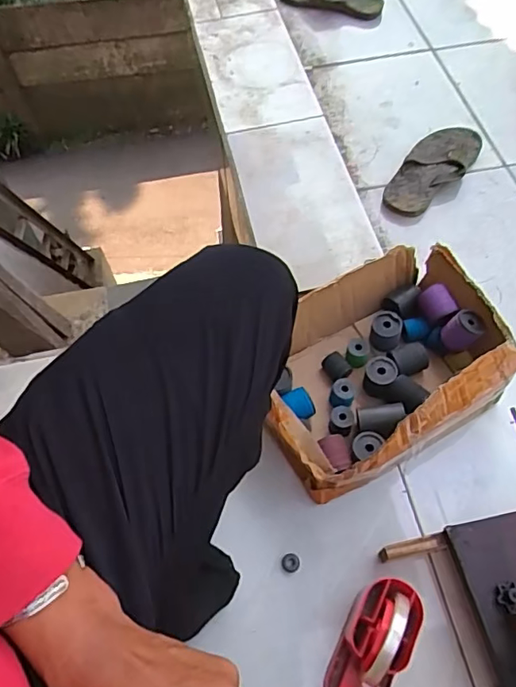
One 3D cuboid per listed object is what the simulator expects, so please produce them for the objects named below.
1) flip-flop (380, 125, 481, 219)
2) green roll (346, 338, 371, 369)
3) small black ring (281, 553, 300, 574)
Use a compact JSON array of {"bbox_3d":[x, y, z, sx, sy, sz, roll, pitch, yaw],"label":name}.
[{"bbox_3d":[0.338,-0.336,1.024,0.106,0.033,0.257,30,65,18],"label":"flip-flop"},{"bbox_3d":[0.150,0.018,0.808,0.032,0.041,0.035,-1,60,2],"label":"green roll"},{"bbox_3d":[0.042,0.281,0.681,0.023,0.006,0.021,-1,60,2],"label":"small black ring"}]

